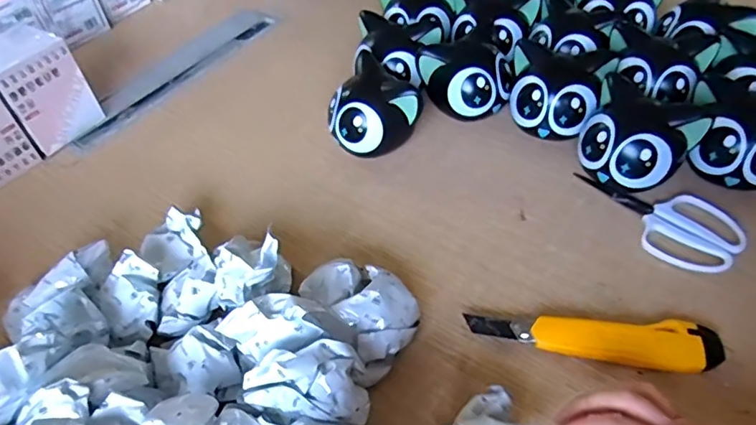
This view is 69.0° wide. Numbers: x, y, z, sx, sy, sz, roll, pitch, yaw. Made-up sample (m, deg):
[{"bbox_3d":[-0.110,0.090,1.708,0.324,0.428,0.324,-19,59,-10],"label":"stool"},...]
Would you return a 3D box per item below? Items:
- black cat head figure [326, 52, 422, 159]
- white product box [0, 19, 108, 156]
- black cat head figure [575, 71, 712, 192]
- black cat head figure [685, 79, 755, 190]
[{"bbox_3d":[-0.015,-0.105,0.592,0.078,0.079,0.101,-28,51,-18],"label":"black cat head figure"},{"bbox_3d":[-0.397,-0.145,0.635,0.081,0.124,0.089,24,55,25],"label":"white product box"},{"bbox_3d":[0.237,-0.063,0.523,0.072,0.080,0.095,-37,55,-25],"label":"black cat head figure"},{"bbox_3d":[0.345,-0.064,0.510,0.099,0.078,0.083,7,49,12],"label":"black cat head figure"}]

